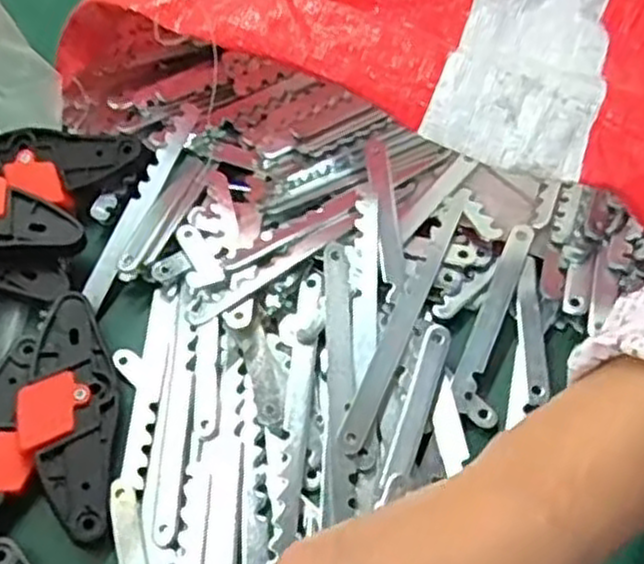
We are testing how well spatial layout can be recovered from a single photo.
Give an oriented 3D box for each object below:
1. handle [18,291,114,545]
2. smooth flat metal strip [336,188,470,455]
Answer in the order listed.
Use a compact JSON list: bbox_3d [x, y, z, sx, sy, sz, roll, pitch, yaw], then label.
[{"bbox_3d":[-0.125,0.063,0.392,0.041,0.013,0.123,-9,61,-4],"label":"handle"},{"bbox_3d":[0.044,0.014,0.407,0.013,0.009,0.158,21,63,12],"label":"smooth flat metal strip"}]

